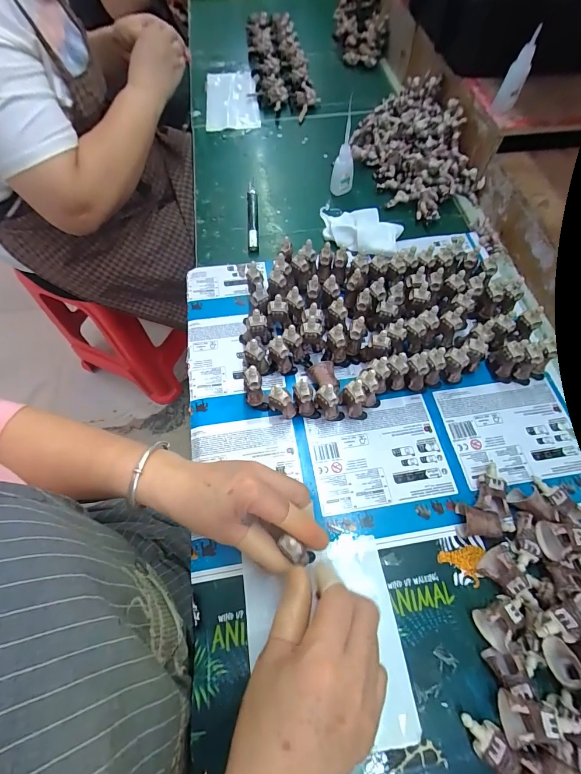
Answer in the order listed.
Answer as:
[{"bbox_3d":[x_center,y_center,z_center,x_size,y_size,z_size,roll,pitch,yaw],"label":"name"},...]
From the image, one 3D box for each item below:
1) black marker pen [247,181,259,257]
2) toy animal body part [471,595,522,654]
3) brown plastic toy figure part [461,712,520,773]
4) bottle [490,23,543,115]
[{"bbox_3d":[-0.057,-0.255,0.514,0.016,0.012,0.145,-3,63,0],"label":"black marker pen"},{"bbox_3d":[0.174,0.191,0.278,0.041,0.020,0.030,-19,64,-8],"label":"toy animal body part"},{"bbox_3d":[0.145,0.260,0.243,0.022,0.017,0.048,-30,66,-13],"label":"brown plastic toy figure part"},{"bbox_3d":[0.296,-0.410,0.447,0.027,0.082,0.020,25,66,13],"label":"bottle"}]

